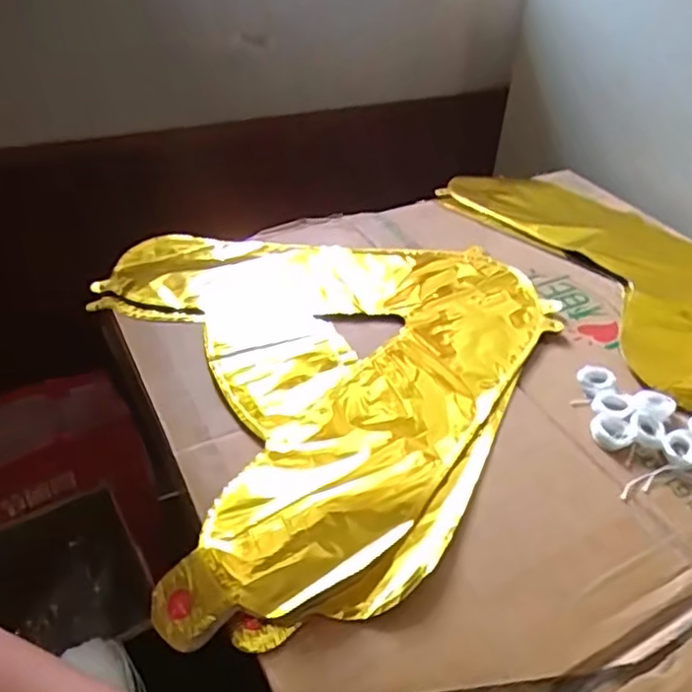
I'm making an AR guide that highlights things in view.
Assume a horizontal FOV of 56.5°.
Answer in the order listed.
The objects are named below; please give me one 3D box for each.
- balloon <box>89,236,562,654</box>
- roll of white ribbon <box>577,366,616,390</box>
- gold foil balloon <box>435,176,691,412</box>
[{"bbox_3d":[0.006,0.002,0.507,0.349,0.014,0.395,-13,43,-19],"label":"balloon"},{"bbox_3d":[0.191,0.024,0.490,0.025,0.006,0.026,30,47,28],"label":"roll of white ribbon"},{"bbox_3d":[0.275,-0.086,0.635,0.217,0.021,0.408,-13,43,-19],"label":"gold foil balloon"}]

